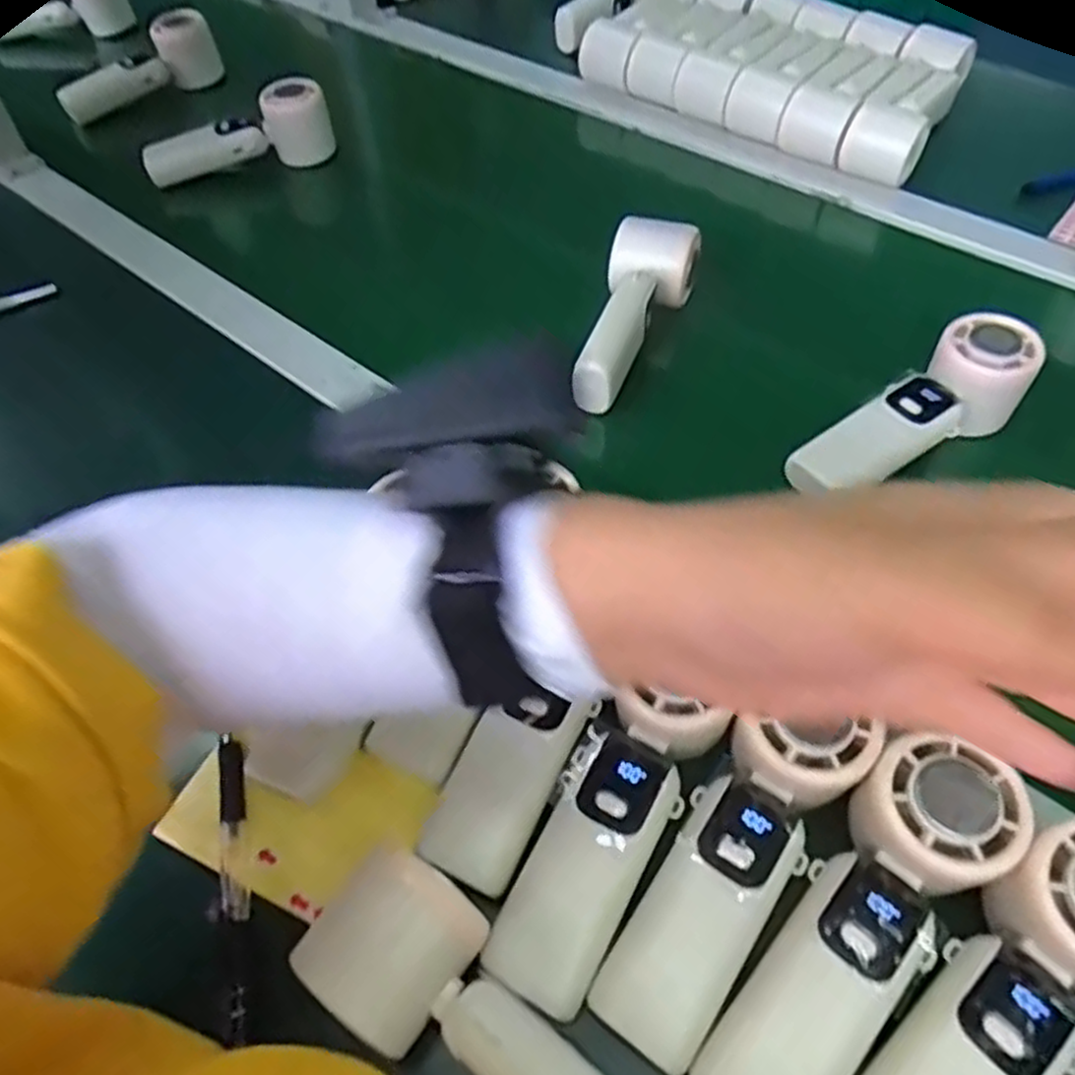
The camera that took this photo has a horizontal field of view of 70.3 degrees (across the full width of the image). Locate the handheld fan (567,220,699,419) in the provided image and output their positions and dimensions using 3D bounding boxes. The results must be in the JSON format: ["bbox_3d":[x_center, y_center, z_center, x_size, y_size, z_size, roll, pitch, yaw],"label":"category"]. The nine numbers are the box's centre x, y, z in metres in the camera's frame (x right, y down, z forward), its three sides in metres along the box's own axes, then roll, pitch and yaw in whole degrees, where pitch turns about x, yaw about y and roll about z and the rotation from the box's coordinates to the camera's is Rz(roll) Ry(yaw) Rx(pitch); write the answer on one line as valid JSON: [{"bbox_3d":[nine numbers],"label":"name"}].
[{"bbox_3d":[0.069,-0.151,0.512,0.058,0.047,0.161,10,54,11],"label":"handheld fan"}]

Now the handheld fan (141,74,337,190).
[{"bbox_3d":[-0.259,-0.346,0.670,0.164,0.077,0.050,-28,56,-17],"label":"handheld fan"}]

